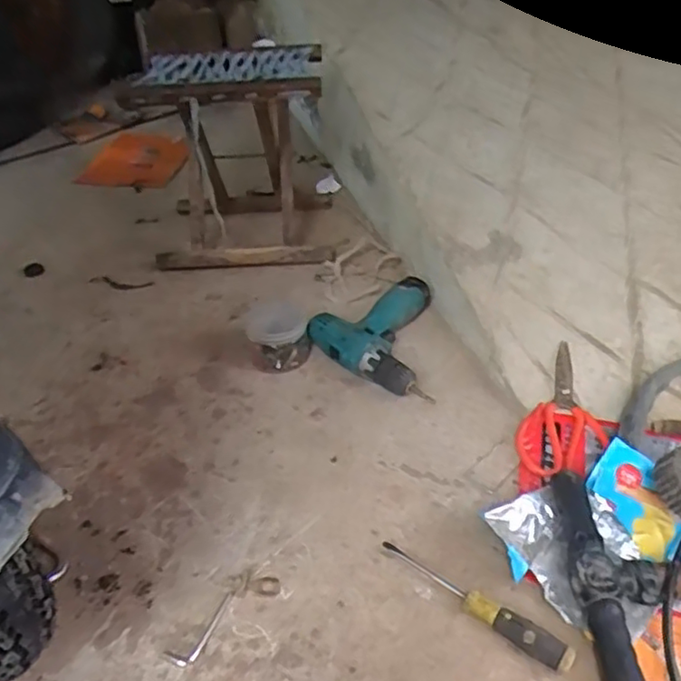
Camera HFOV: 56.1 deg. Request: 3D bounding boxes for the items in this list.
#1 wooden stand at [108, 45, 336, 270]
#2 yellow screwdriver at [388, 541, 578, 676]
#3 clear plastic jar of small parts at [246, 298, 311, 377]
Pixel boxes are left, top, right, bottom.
[{"bbox_3d":[-0.177,-0.330,1.145,0.309,0.294,0.310,-1,36,4],"label":"wooden stand"},{"bbox_3d":[0.121,0.242,0.601,0.196,0.025,0.028,24,44,32],"label":"yellow screwdriver"},{"bbox_3d":[-0.089,-0.016,0.893,0.084,0.073,0.101,-10,37,-9],"label":"clear plastic jar of small parts"}]

